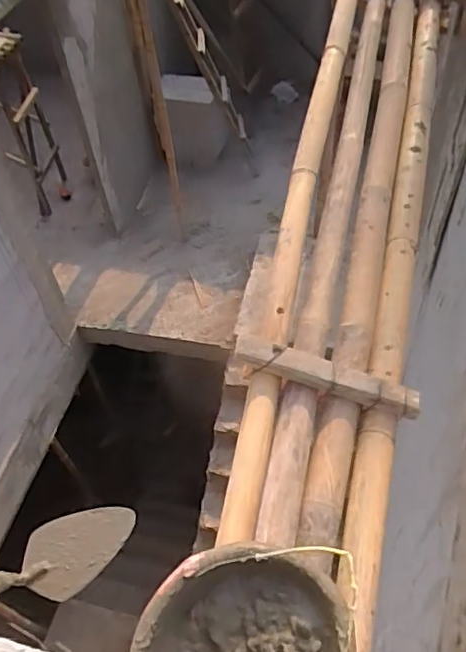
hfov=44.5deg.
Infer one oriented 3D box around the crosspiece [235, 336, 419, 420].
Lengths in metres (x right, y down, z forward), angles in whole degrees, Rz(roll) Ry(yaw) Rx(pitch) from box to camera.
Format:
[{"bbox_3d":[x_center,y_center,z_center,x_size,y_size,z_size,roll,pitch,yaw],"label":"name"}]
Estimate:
[{"bbox_3d":[0.198,0.104,1.196,0.402,0.044,0.062,19,54,-2],"label":"crosspiece"}]

